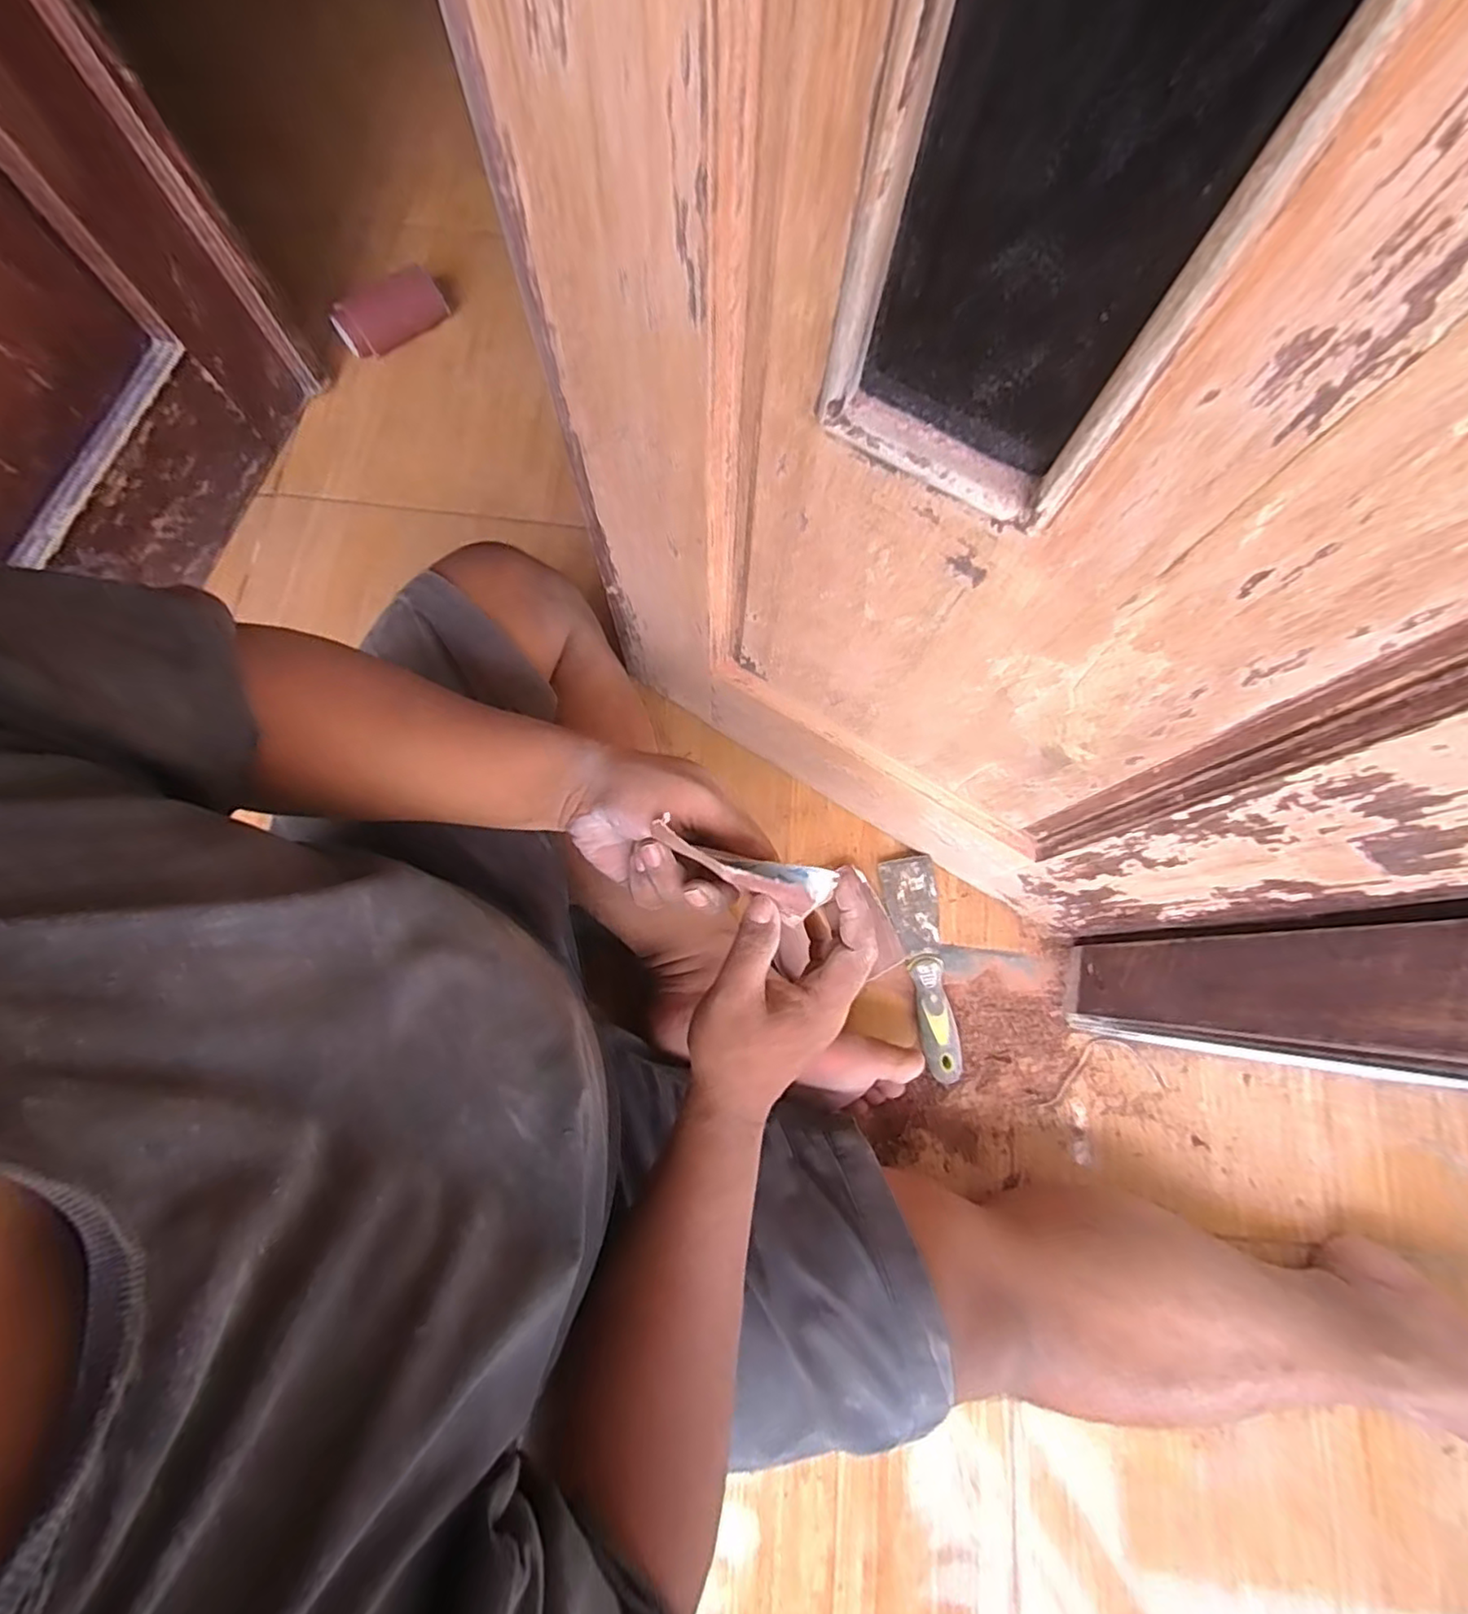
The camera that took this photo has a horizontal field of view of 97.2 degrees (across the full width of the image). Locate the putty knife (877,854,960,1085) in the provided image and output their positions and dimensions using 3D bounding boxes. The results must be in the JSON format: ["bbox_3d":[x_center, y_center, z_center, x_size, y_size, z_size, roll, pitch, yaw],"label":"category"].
[{"bbox_3d":[0.175,0.146,0.598,0.047,0.024,0.196,-8,79,-2],"label":"putty knife"}]

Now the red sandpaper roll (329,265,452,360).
[{"bbox_3d":[-0.386,-0.555,0.737,0.124,0.042,0.041,-31,81,-6],"label":"red sandpaper roll"}]

